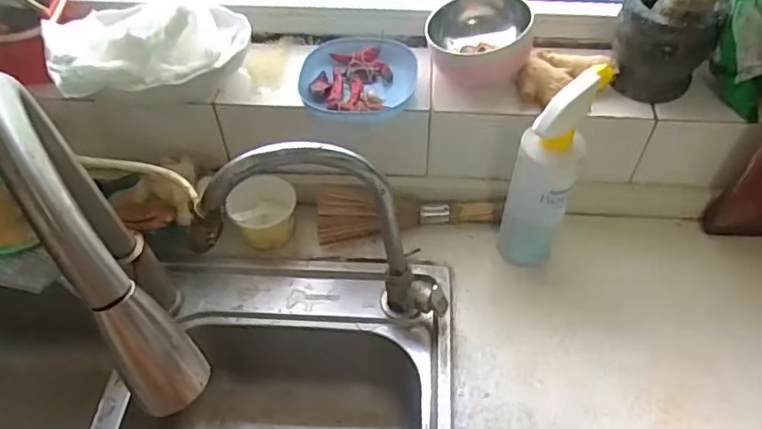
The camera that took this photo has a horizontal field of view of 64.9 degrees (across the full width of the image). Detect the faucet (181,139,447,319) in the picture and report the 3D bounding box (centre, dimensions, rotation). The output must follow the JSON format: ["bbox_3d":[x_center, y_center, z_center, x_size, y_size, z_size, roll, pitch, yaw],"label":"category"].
[{"bbox_3d":[-0.051,0.034,0.586,0.229,0.273,0.047,-1,49,1],"label":"faucet"}]

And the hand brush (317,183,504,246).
[{"bbox_3d":[0.036,-0.005,0.743,0.223,0.071,0.032,-3,12,-8],"label":"hand brush"}]

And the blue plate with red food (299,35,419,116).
[{"bbox_3d":[-0.024,-0.163,0.702,0.130,0.026,0.123,-1,49,1],"label":"blue plate with red food"}]

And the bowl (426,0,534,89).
[{"bbox_3d":[0.110,-0.202,0.680,0.113,0.069,0.113,-1,49,1],"label":"bowl"}]

